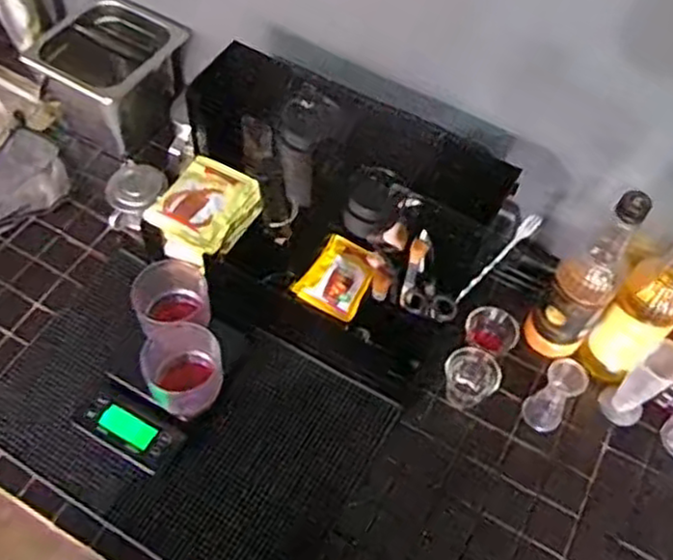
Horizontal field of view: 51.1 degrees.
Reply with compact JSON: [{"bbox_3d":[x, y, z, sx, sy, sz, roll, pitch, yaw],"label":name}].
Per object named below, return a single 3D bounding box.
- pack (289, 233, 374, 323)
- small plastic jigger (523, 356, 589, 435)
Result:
[{"bbox_3d":[0.005,-0.007,0.840,0.079,0.022,0.097,25,59,12],"label":"pack"},{"bbox_3d":[0.253,0.136,0.822,0.046,0.110,0.043,2,57,-3],"label":"small plastic jigger"}]

